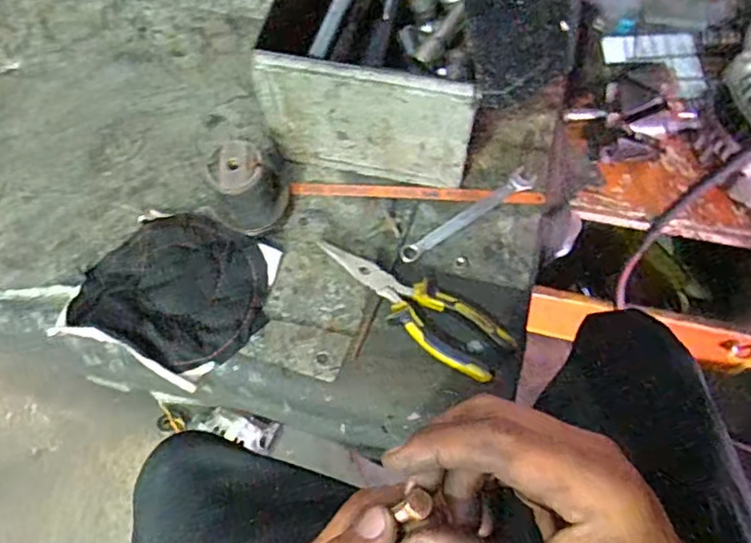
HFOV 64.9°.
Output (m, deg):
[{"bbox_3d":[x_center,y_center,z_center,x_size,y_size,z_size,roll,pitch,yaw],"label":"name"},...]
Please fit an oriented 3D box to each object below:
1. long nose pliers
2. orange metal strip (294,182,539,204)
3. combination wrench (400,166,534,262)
[{"bbox_3d":[0.032,0.028,0.528,0.186,0.024,0.054,36,73,16],"label":"long nose pliers"},{"bbox_3d":[0.040,-0.079,0.585,0.247,0.006,0.016,3,67,4],"label":"orange metal strip"},{"bbox_3d":[0.088,-0.053,0.567,0.150,0.006,0.021,-33,70,-11],"label":"combination wrench"}]

